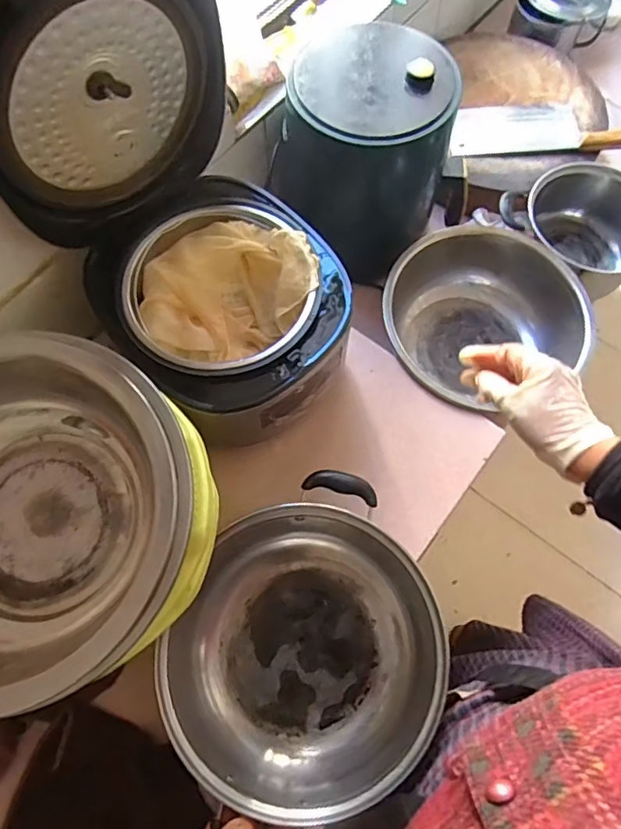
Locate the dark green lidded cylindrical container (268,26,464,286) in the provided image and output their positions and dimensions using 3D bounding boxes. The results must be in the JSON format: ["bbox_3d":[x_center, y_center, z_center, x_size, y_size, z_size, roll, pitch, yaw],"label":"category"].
[{"bbox_3d":[0.092,-0.364,0.766,0.186,0.244,0.225,35,74,12],"label":"dark green lidded cylindrical container"}]

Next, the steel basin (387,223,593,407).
[{"bbox_3d":[0.238,-0.130,0.780,0.280,0.116,0.249,-16,71,-6],"label":"steel basin"}]

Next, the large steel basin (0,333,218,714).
[{"bbox_3d":[-0.242,0.090,0.465,0.305,0.113,0.268,3,70,1],"label":"large steel basin"}]

